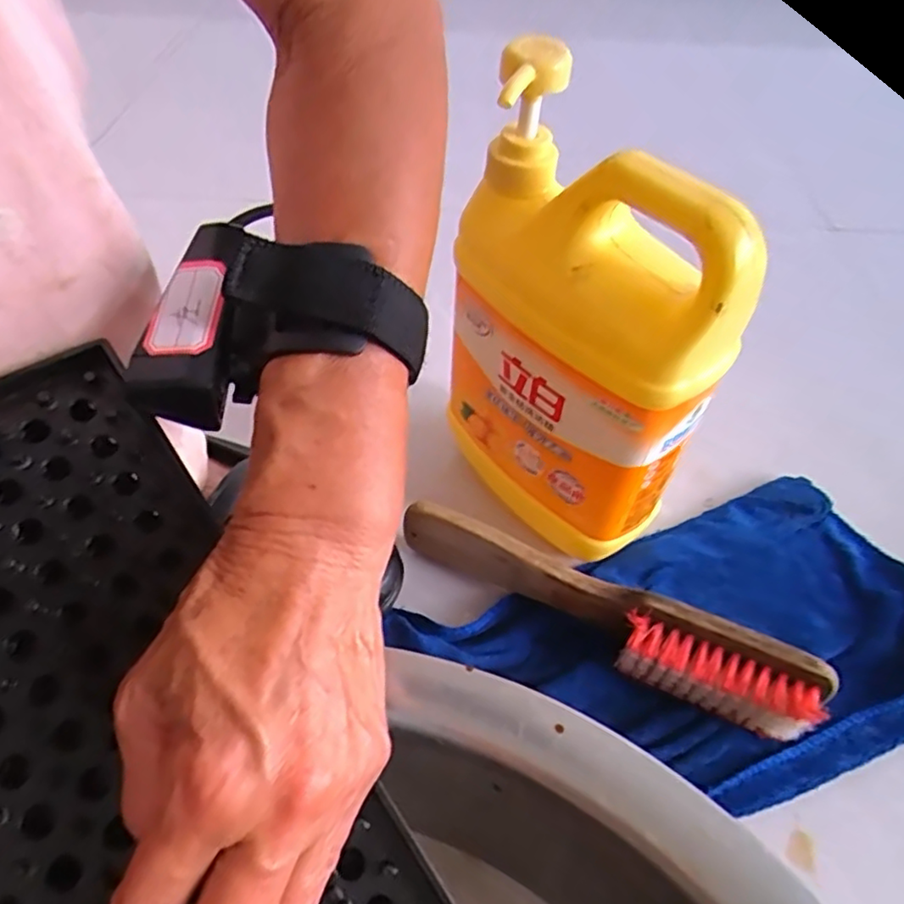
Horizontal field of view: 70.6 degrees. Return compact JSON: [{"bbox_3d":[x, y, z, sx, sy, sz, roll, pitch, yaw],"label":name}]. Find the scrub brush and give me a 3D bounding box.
[{"bbox_3d":[0.073,0.088,0.341,0.224,0.049,0.029,21,53,16],"label":"scrub brush"}]

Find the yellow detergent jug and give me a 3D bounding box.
[{"bbox_3d":[0.065,-0.048,0.333,0.068,0.231,0.139,-34,59,-25],"label":"yellow detergent jug"}]

